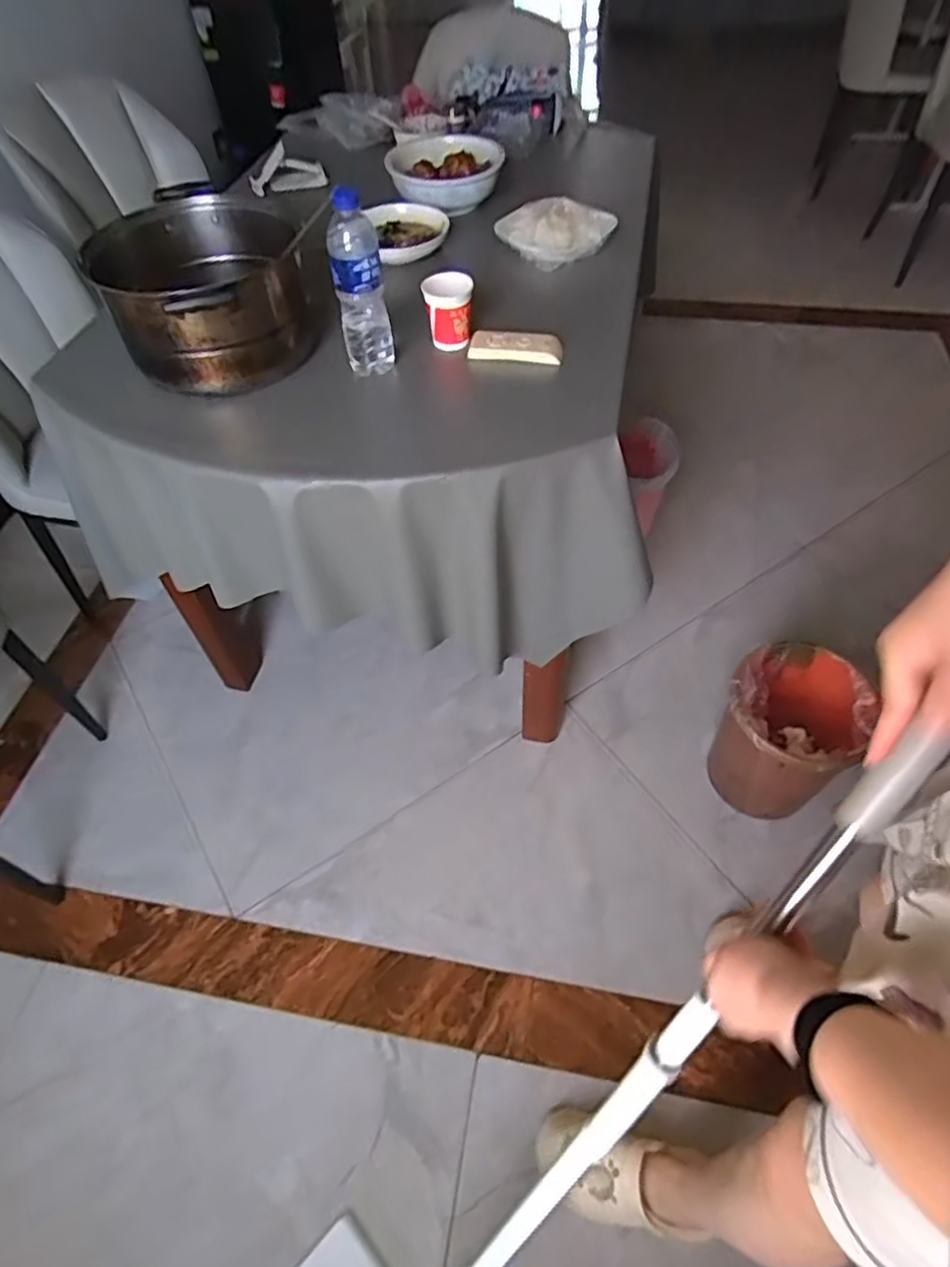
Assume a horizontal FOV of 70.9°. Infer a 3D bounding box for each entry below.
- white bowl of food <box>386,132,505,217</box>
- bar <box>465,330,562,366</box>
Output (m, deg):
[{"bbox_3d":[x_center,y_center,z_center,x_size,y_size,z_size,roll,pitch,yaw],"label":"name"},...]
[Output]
[{"bbox_3d":[-0.054,-0.840,1.219,0.206,0.064,0.207,0,54,0],"label":"white bowl of food"},{"bbox_3d":[0.058,-0.403,0.939,0.129,0.022,0.047,6,54,5],"label":"bar"}]

